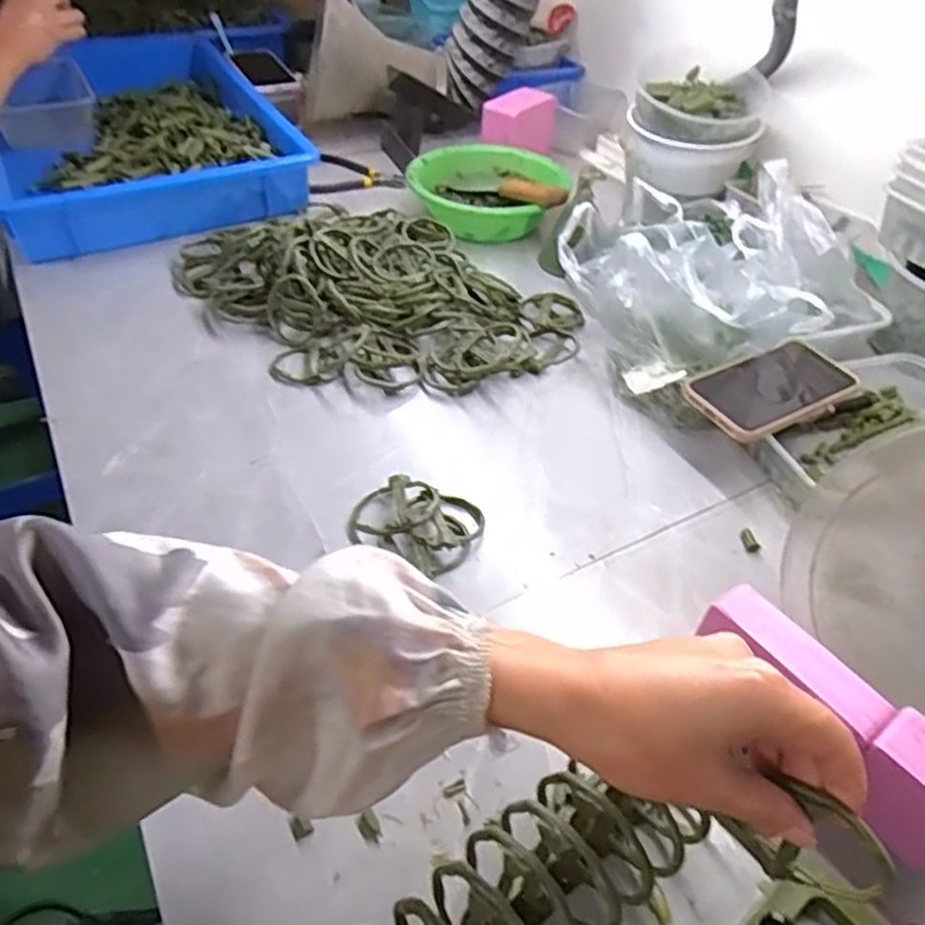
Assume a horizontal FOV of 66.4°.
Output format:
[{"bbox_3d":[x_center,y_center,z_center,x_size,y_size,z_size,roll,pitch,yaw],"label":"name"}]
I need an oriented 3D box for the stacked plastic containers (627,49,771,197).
[{"bbox_3d":[0.291,-0.428,0.889,0.159,0.125,0.140,18,47,15],"label":"stacked plastic containers"}]

